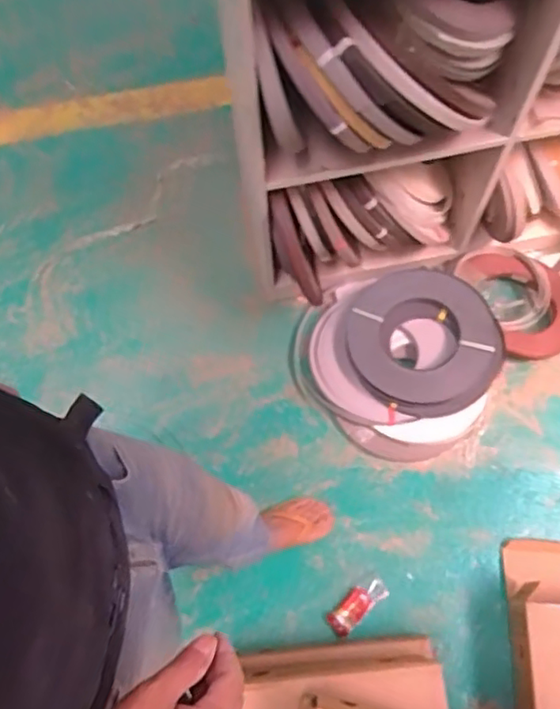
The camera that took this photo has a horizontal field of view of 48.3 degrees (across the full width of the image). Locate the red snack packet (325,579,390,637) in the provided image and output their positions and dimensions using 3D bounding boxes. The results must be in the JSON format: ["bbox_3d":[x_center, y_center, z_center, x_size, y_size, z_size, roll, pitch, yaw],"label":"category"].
[{"bbox_3d":[0.174,0.571,1.425,0.149,0.035,0.059,-40,72,-13],"label":"red snack packet"}]

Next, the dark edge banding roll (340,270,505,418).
[{"bbox_3d":[0.362,-0.044,1.588,0.385,0.068,0.397,-3,66,7],"label":"dark edge banding roll"}]

